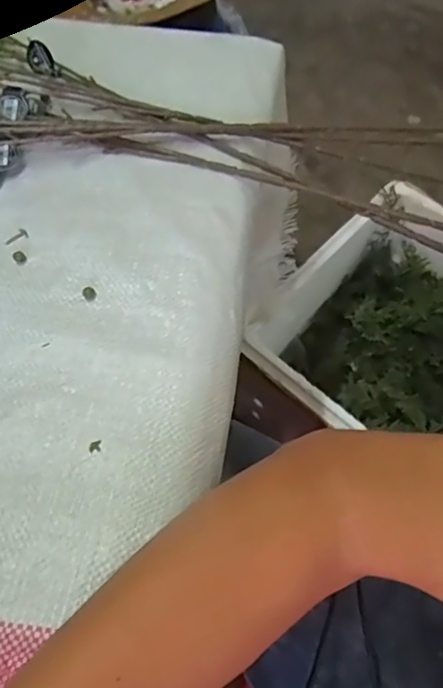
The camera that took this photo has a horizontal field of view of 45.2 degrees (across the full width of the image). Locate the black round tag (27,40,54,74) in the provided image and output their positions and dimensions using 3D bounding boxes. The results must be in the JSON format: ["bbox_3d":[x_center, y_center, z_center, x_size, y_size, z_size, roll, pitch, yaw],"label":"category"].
[{"bbox_3d":[-0.140,-0.220,0.410,0.019,0.023,0.004,-22,21,17],"label":"black round tag"}]

